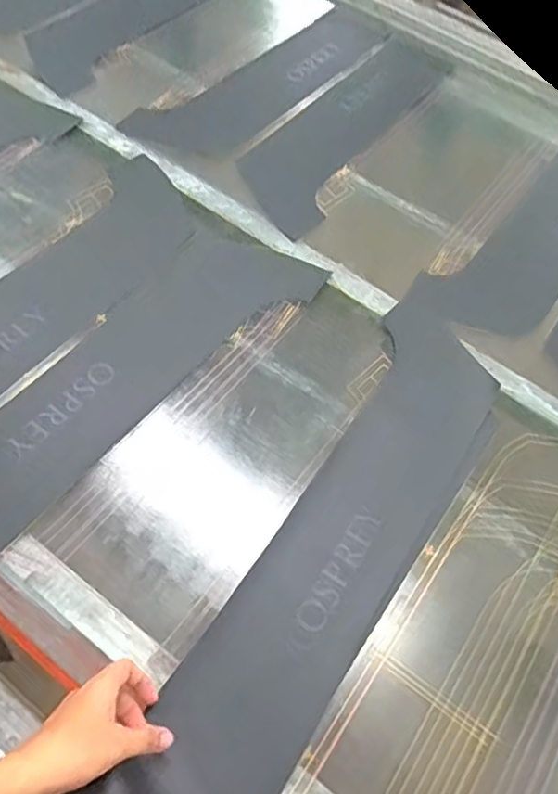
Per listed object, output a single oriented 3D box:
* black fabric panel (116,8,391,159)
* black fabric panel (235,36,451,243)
[{"bbox_3d":[-0.022,-0.560,1.107,0.173,0.014,0.543,36,63,17],"label":"black fabric panel"},{"bbox_3d":[0.124,-0.463,1.058,0.166,0.008,0.531,34,63,16],"label":"black fabric panel"}]

